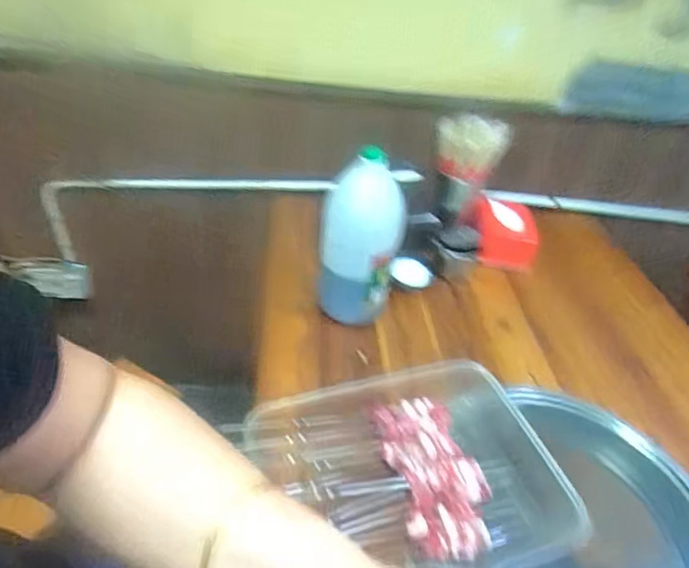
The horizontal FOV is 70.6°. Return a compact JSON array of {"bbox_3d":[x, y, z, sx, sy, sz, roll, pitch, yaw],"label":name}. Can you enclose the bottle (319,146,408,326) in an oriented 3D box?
[{"bbox_3d":[0.024,-0.069,0.744,0.116,0.283,0.100,5,41,-2],"label":"bottle"}]

